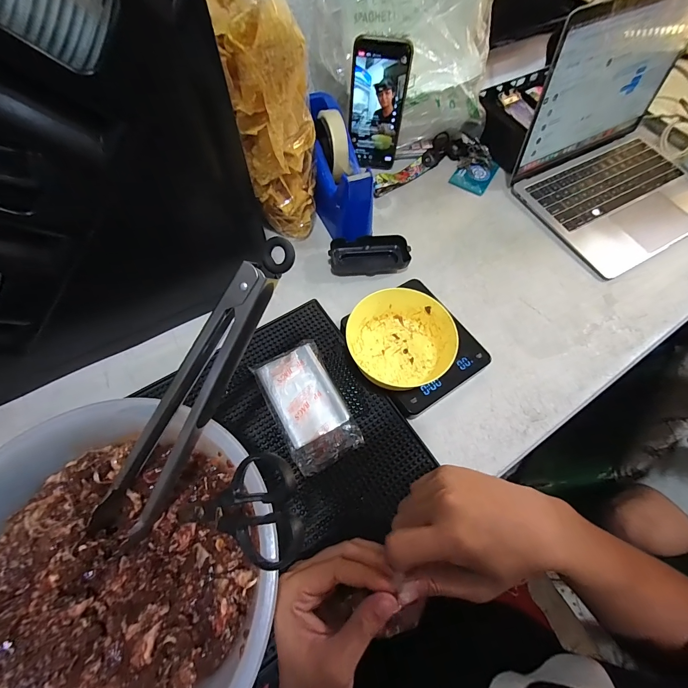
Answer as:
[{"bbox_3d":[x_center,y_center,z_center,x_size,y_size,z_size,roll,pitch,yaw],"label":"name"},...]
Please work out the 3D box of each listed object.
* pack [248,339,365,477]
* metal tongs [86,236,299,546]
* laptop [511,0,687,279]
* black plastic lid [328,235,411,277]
[{"bbox_3d":[-0.042,0.066,0.370,0.077,0.023,0.135,-26,68,-12],"label":"pack"},{"bbox_3d":[-0.118,0.056,0.245,0.044,0.022,0.293,42,108,16],"label":"metal tongs"},{"bbox_3d":[0.464,-0.301,0.469,0.337,0.191,0.255,-26,68,-12],"label":"laptop"},{"bbox_3d":[0.035,-0.128,0.468,0.109,0.022,0.054,-7,65,-4],"label":"black plastic lid"}]

